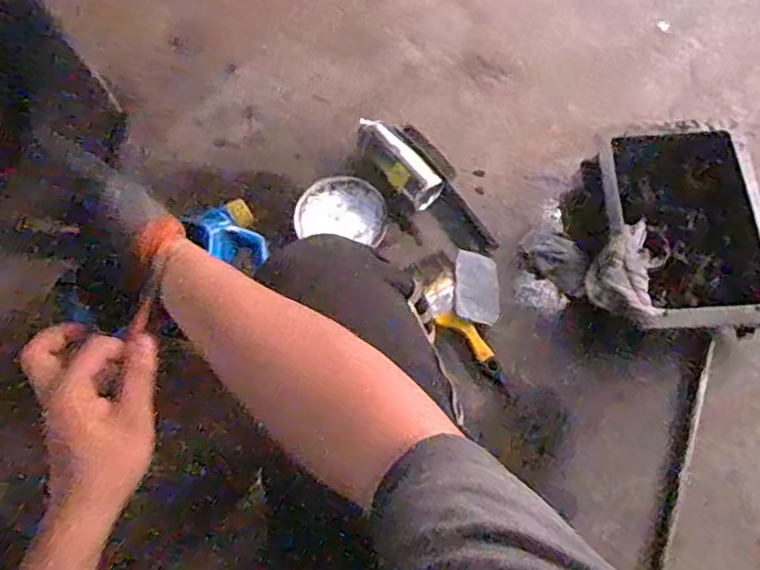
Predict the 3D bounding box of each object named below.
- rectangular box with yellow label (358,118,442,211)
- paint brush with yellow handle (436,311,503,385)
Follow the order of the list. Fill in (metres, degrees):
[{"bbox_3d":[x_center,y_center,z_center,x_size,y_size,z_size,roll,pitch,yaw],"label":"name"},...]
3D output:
[{"bbox_3d":[0.025,-0.209,1.037,0.064,0.063,0.183,-42,74,-12],"label":"rectangular box with yellow label"},{"bbox_3d":[0.145,0.092,0.946,0.035,0.010,0.138,-41,86,-12],"label":"paint brush with yellow handle"}]

